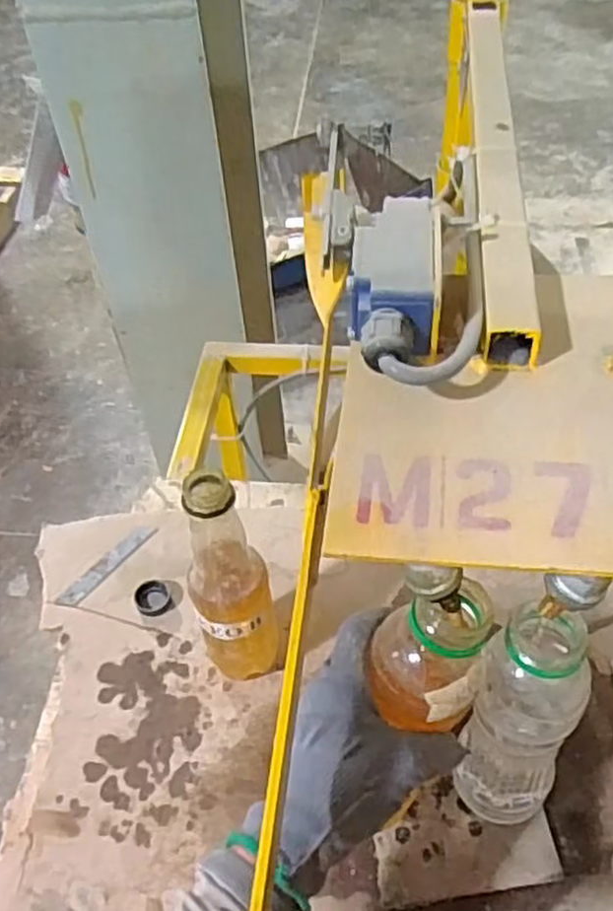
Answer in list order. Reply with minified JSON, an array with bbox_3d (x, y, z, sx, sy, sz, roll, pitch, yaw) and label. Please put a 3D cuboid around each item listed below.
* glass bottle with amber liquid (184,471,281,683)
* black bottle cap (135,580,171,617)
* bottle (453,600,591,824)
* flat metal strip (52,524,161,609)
[{"bbox_3d":[-0.052,0.094,0.516,0.057,0.213,0.050,-10,49,-6],"label":"glass bottle with amber liquid"},{"bbox_3d":[-0.129,0.119,0.631,0.029,0.008,0.033,-23,52,-17],"label":"black bottle cap"},{"bbox_3d":[0.128,0.162,0.447,0.058,0.197,0.050,30,56,25],"label":"bottle"},{"bbox_3d":[-0.173,0.096,0.663,0.019,0.004,0.104,27,50,22],"label":"flat metal strip"}]

